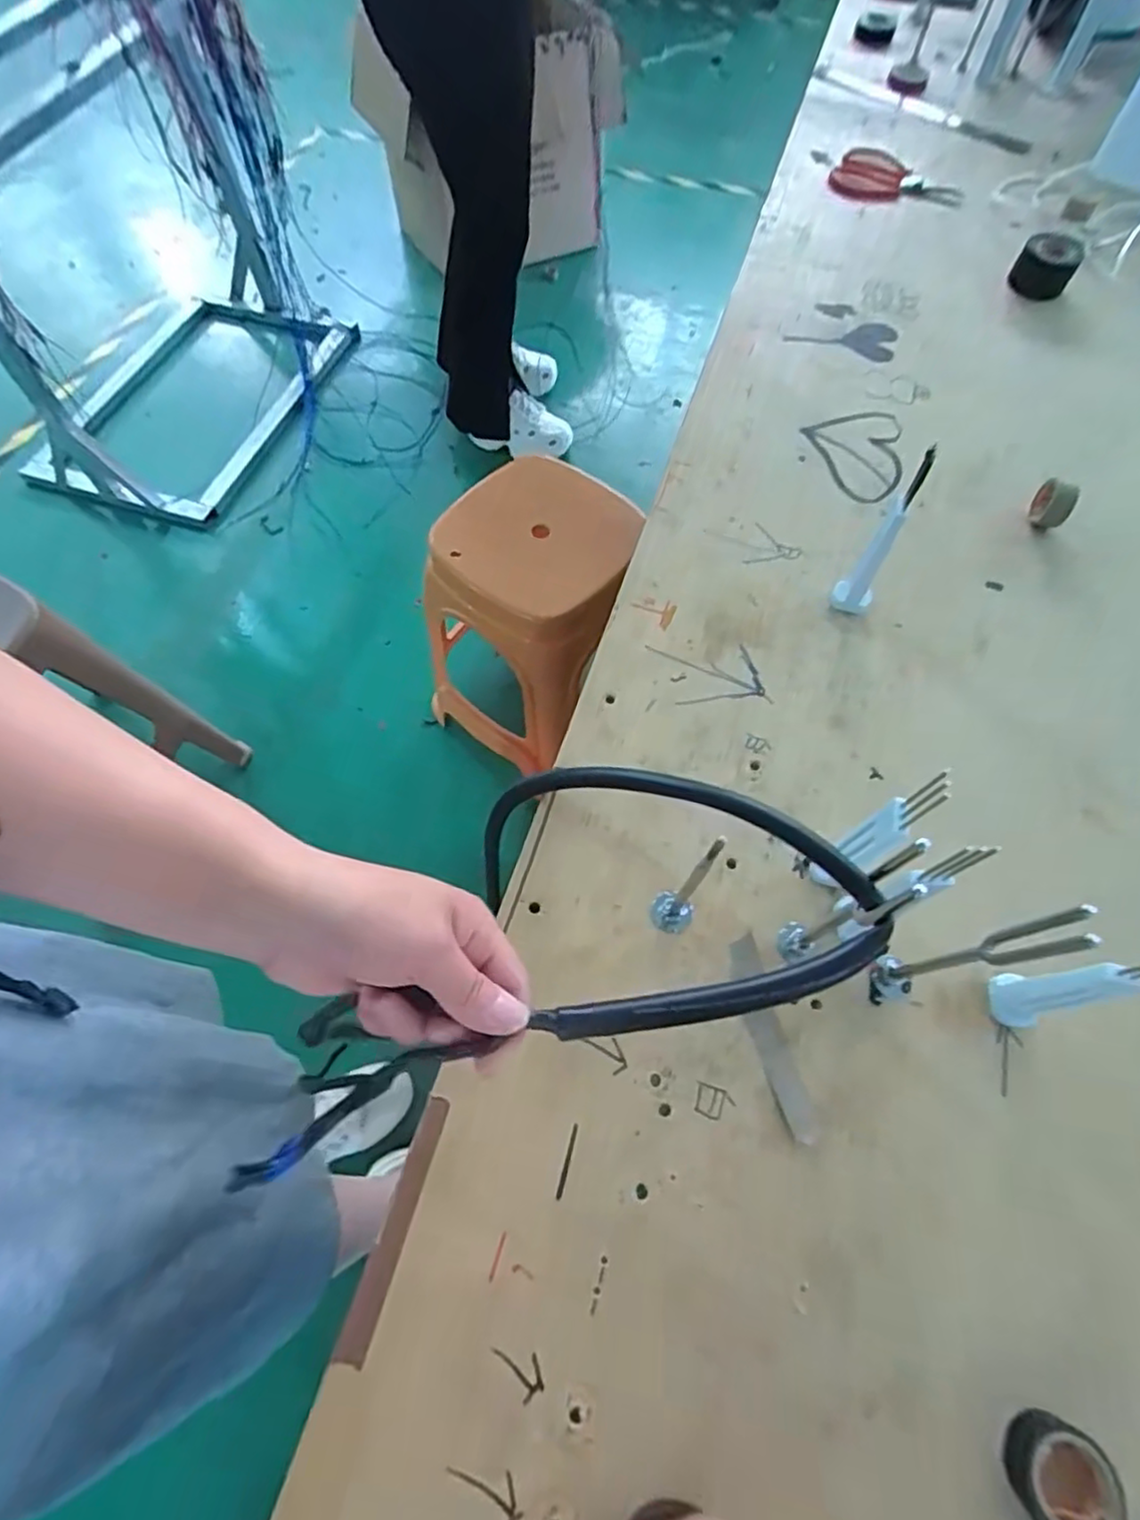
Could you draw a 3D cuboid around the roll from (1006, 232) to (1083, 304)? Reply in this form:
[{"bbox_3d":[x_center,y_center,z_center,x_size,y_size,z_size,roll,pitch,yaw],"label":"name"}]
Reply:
[{"bbox_3d":[0.512,-0.531,0.726,0.058,0.038,0.058,0,63,0],"label":"roll"}]

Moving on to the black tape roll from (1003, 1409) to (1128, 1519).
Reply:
[{"bbox_3d":[0.224,0.326,0.303,0.044,0.015,0.046,0,63,0],"label":"black tape roll"}]

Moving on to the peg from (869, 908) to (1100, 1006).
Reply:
[{"bbox_3d":[0.198,0.100,0.345,0.035,0.148,0.026,-13,64,-7],"label":"peg"}]

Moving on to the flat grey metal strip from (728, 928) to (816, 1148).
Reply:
[{"bbox_3d":[0.115,0.160,0.392,0.020,0.004,0.111,-11,67,-11],"label":"flat grey metal strip"}]

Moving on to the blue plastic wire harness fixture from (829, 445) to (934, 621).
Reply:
[{"bbox_3d":[0.223,-0.156,0.482,0.029,0.147,0.022,30,67,14],"label":"blue plastic wire harness fixture"}]

